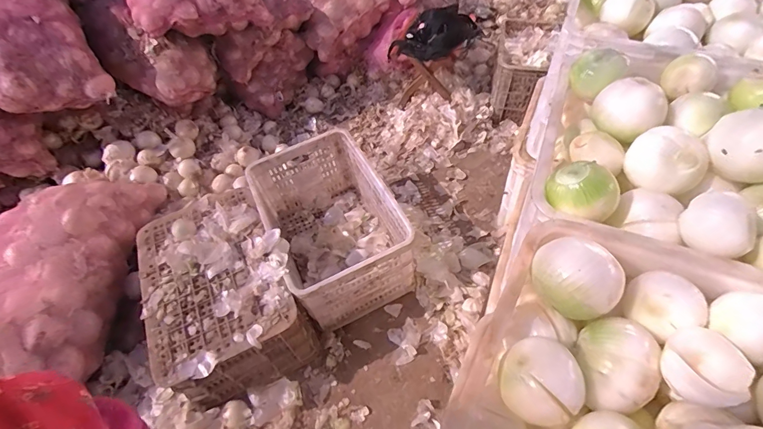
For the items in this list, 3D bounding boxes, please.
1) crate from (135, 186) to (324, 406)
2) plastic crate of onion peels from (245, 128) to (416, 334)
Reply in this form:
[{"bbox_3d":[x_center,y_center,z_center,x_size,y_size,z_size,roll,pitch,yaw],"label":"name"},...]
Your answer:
[{"bbox_3d":[-0.436,0.207,1.114,0.370,0.260,0.513,-24,55,-12],"label":"crate"},{"bbox_3d":[-0.157,0.037,1.249,0.354,0.309,0.527,-24,55,-12],"label":"plastic crate of onion peels"}]

